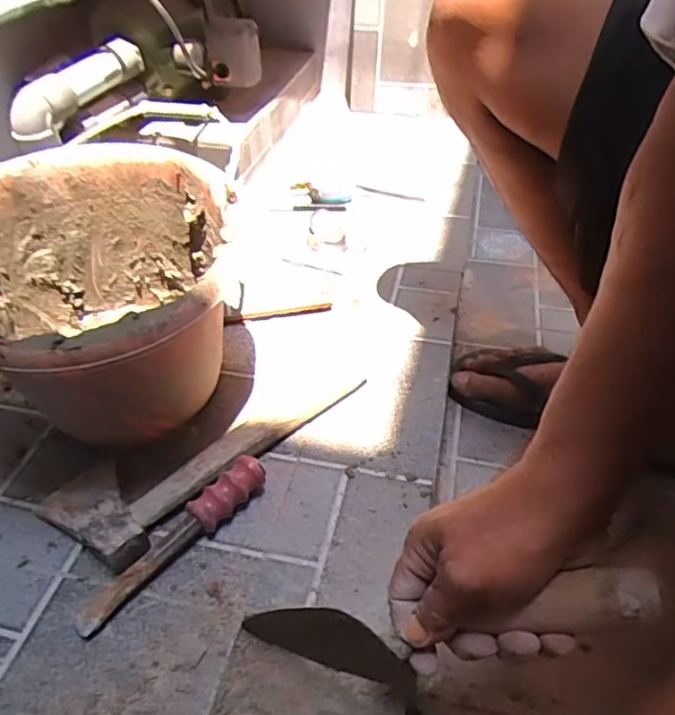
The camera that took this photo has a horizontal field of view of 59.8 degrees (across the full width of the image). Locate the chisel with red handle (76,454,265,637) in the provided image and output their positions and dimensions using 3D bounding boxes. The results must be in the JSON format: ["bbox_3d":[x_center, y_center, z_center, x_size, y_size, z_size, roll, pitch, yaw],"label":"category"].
[{"bbox_3d":[-0.135,0.145,0.482,0.034,0.037,0.179,33,52,32],"label":"chisel with red handle"}]

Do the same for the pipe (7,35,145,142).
[{"bbox_3d":[-0.349,-0.371,0.797,0.054,0.059,0.248,8,43,10],"label":"pipe"}]

